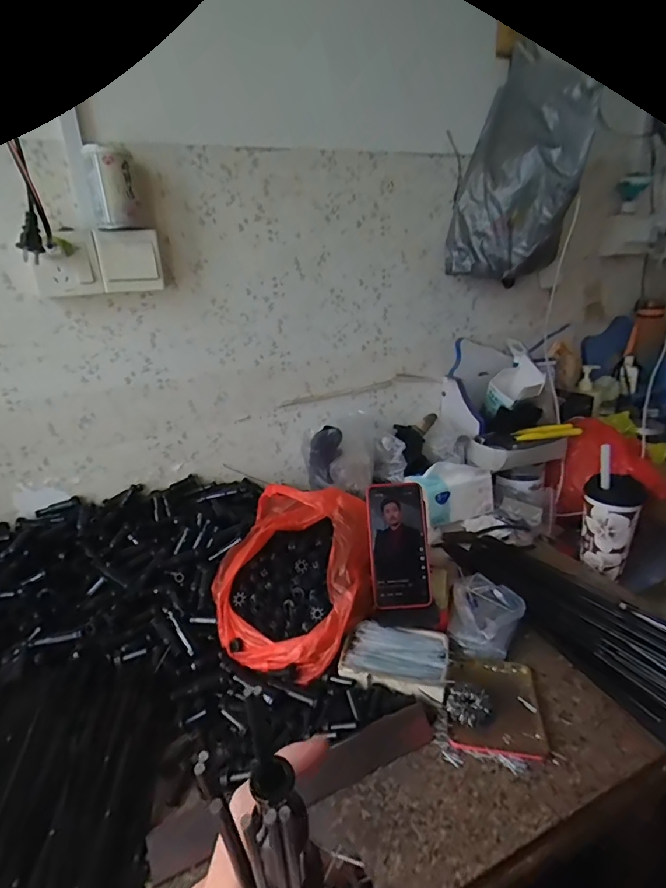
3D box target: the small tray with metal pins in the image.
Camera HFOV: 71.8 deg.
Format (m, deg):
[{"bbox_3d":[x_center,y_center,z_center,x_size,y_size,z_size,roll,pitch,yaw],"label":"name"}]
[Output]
[{"bbox_3d":[0.184,0.292,0.527,0.102,0.010,0.121,6,25,12],"label":"small tray with metal pins"}]

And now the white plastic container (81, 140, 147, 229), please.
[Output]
[{"bbox_3d":[-0.308,-0.359,0.650,0.067,0.099,0.060,-13,22,-24],"label":"white plastic container"}]

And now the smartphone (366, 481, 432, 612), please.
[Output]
[{"bbox_3d":[0.089,0.135,0.620,0.076,0.165,0.015,-4,-9,2],"label":"smartphone"}]

